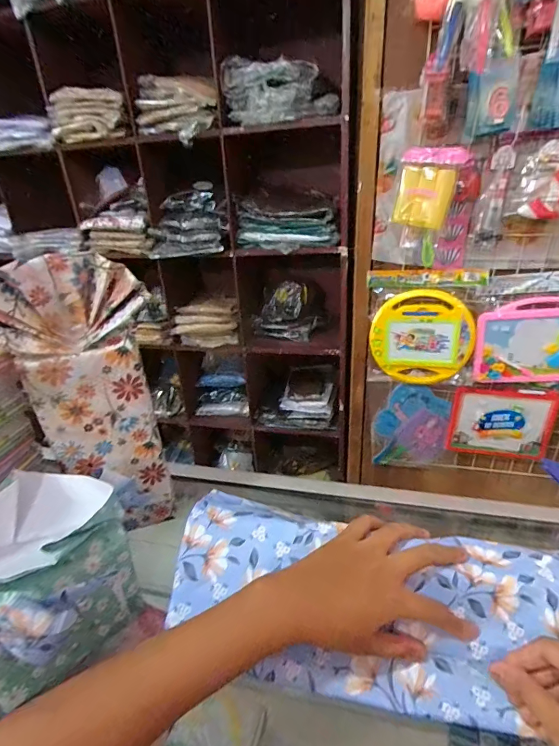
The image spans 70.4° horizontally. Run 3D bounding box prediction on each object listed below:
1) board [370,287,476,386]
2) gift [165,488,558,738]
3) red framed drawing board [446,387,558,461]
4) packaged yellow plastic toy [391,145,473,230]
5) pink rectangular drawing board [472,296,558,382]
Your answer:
[{"bbox_3d":[0.416,-0.101,1.165,0.276,0.283,0.029,6,28,17],"label":"board"},{"bbox_3d":[0.108,0.190,0.330,0.393,0.075,0.126,8,28,12],"label":"gift"},{"bbox_3d":[0.682,0.156,1.222,0.284,0.231,0.013,3,27,12],"label":"red framed drawing board"},{"bbox_3d":[0.355,-0.444,0.951,0.136,0.175,0.038,18,29,18],"label":"packaged yellow plastic toy"},{"bbox_3d":[0.700,-0.084,1.088,0.283,0.239,0.016,5,28,16],"label":"pink rectangular drawing board"}]

